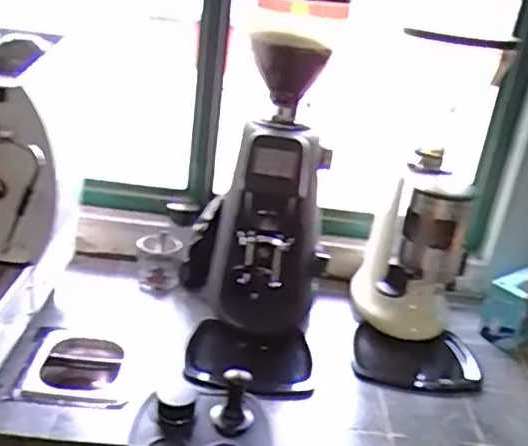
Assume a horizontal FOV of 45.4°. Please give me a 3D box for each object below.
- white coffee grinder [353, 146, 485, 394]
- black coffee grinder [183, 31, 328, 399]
[{"bbox_3d":[0.307,0.073,1.181,0.213,0.344,0.270,7,23,-1],"label":"white coffee grinder"},{"bbox_3d":[0.007,-0.027,1.104,0.229,0.556,0.303,5,23,-6],"label":"black coffee grinder"}]

